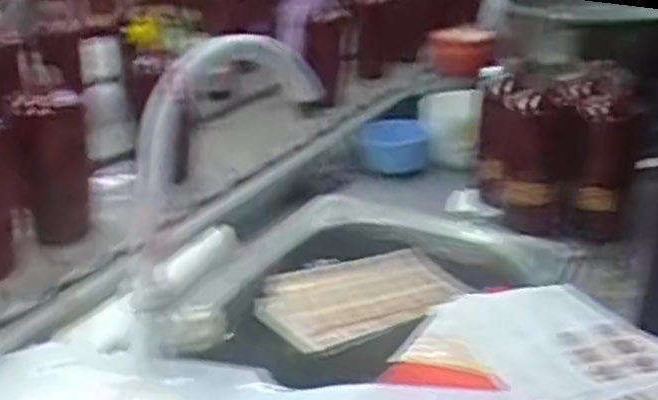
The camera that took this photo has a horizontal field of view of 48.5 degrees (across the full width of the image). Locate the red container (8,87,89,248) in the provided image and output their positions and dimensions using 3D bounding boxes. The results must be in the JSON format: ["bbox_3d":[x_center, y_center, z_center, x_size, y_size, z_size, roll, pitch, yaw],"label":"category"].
[{"bbox_3d":[-0.303,-0.038,0.801,0.076,0.151,0.064,-5,26,-15],"label":"red container"}]

